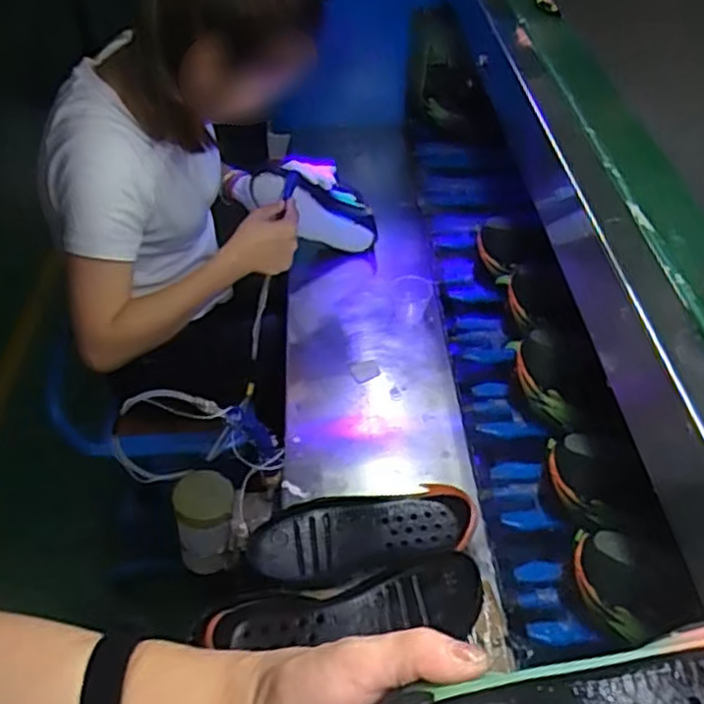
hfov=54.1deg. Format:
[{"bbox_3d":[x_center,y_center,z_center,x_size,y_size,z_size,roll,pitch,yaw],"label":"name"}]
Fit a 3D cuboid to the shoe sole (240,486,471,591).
[{"bbox_3d":[0.011,0.210,0.789,0.254,0.041,0.096,-11,44,-7],"label":"shoe sole"}]

